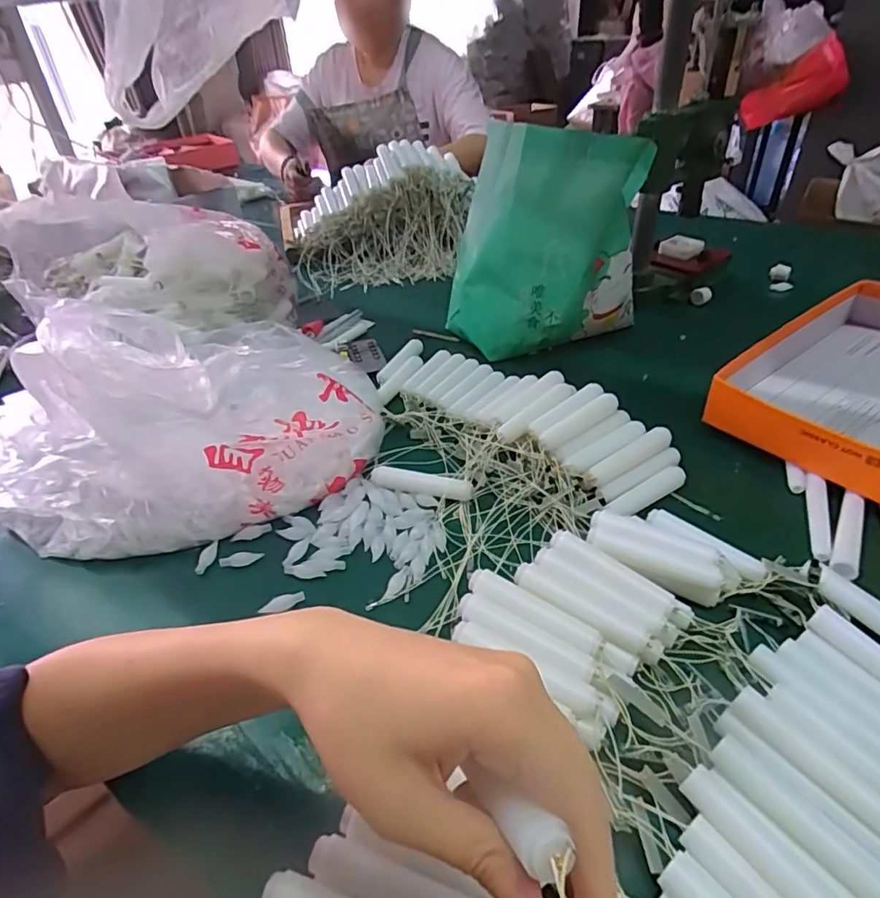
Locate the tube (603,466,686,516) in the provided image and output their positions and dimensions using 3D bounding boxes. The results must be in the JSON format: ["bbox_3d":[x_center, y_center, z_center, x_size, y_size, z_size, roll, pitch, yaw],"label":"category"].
[{"bbox_3d":[0.172,0.036,0.469,0.092,0.019,0.018,-23,43,-23],"label":"tube"}]

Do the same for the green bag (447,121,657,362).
[{"bbox_3d":[0.119,-0.230,0.636,0.216,0.226,0.125,-1,37,6],"label":"green bag"}]

